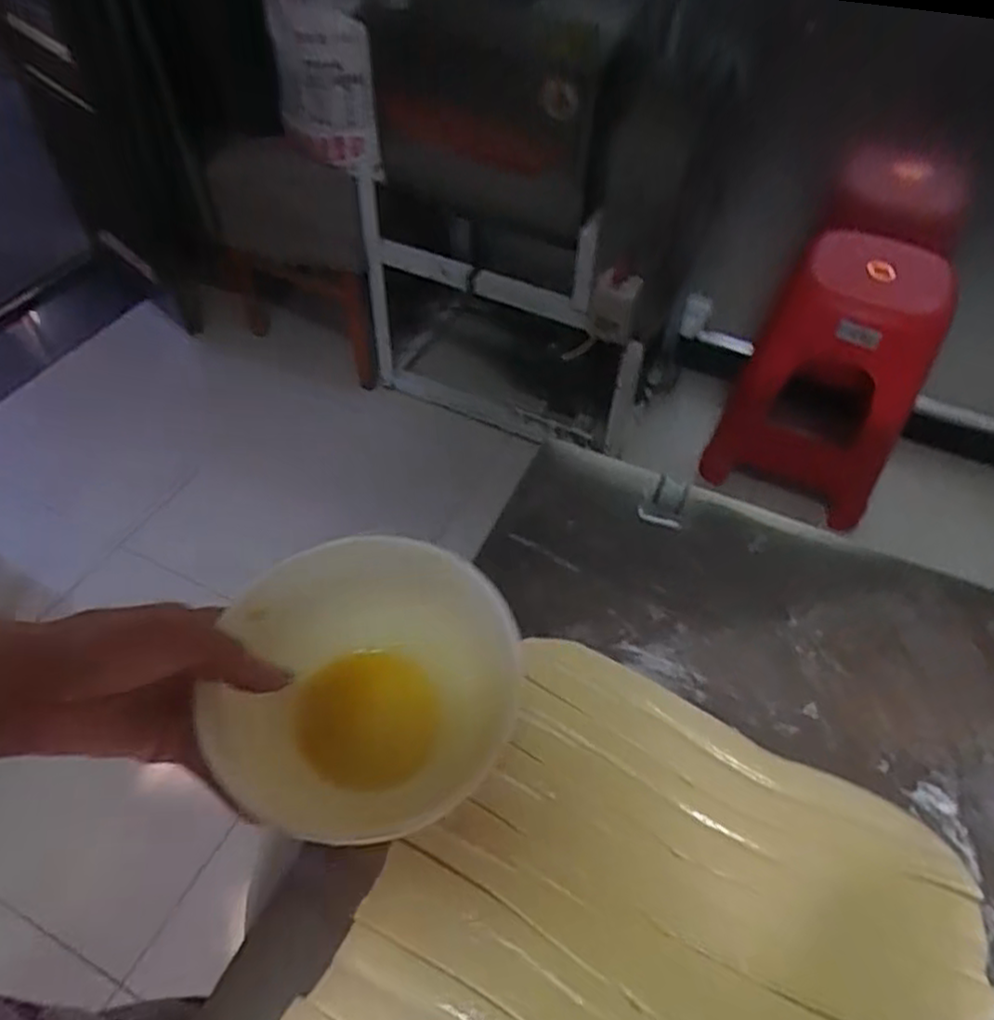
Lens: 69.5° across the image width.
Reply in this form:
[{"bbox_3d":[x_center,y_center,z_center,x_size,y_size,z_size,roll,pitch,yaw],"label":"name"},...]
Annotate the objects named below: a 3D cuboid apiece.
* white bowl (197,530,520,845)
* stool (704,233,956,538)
[{"bbox_3d":[-0.062,0.089,0.351,0.139,0.060,0.137,2,51,-3],"label":"white bowl"},{"bbox_3d":[0.726,-0.284,1.547,0.355,0.486,0.349,24,54,16],"label":"stool"}]

